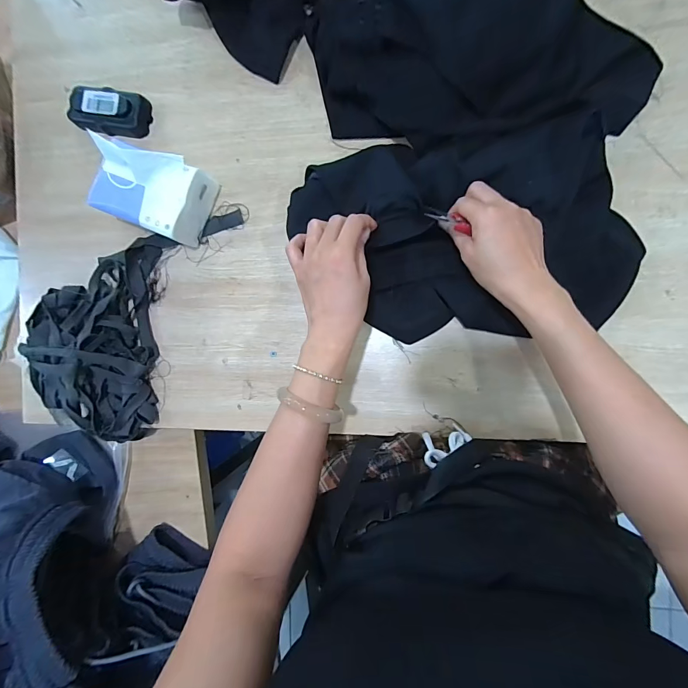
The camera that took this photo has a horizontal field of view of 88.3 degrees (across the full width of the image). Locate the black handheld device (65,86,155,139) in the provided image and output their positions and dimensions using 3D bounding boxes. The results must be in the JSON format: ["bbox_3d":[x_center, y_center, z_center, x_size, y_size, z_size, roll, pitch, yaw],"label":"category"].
[{"bbox_3d":[-0.301,-0.297,0.455,0.097,0.030,0.051,8,92,8],"label":"black handheld device"}]

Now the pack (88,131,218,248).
[{"bbox_3d":[-0.230,-0.180,0.417,0.118,0.085,0.086,22,94,8],"label":"pack"}]

